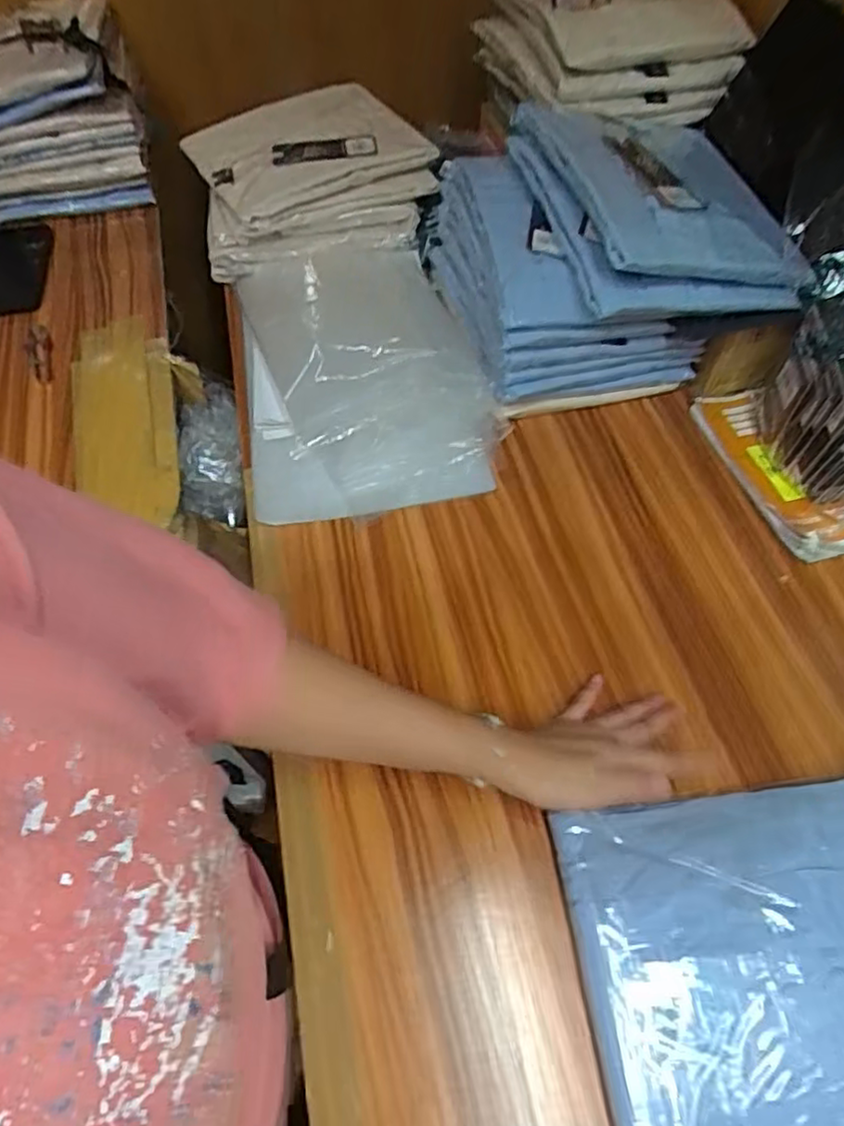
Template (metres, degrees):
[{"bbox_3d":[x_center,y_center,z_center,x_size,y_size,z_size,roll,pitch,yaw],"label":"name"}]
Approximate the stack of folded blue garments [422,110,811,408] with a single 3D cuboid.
[{"bbox_3d":[0.179,-0.325,0.668,0.289,0.170,0.278,-7,58,-4],"label":"stack of folded blue garments"}]

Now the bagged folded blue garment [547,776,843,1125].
[{"bbox_3d":[0.224,0.247,0.403,0.244,0.028,0.203,-6,58,-3],"label":"bagged folded blue garment"}]

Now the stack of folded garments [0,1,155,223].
[{"bbox_3d":[-0.503,-0.615,0.886,0.229,0.165,0.255,-13,58,-8],"label":"stack of folded garments"}]

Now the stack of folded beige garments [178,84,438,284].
[{"bbox_3d":[-0.142,-0.487,0.816,0.282,0.095,0.231,-15,58,-9],"label":"stack of folded beige garments"}]

